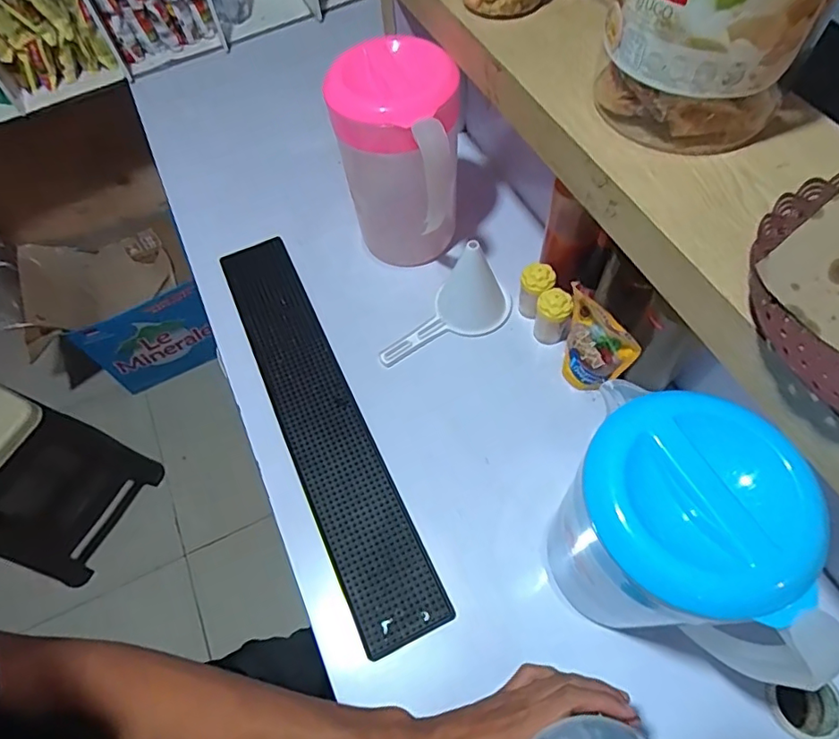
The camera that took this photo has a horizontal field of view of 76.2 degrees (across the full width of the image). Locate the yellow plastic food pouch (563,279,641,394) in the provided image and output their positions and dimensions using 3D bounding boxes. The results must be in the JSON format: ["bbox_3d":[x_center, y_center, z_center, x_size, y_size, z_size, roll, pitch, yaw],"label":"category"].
[{"bbox_3d":[0.201,-0.023,0.630,0.031,0.128,0.094,-35,64,-14],"label":"yellow plastic food pouch"}]

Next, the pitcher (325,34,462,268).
[{"bbox_3d":[-0.025,-0.262,0.698,0.142,0.260,0.143,-11,61,-1],"label":"pitcher"}]

